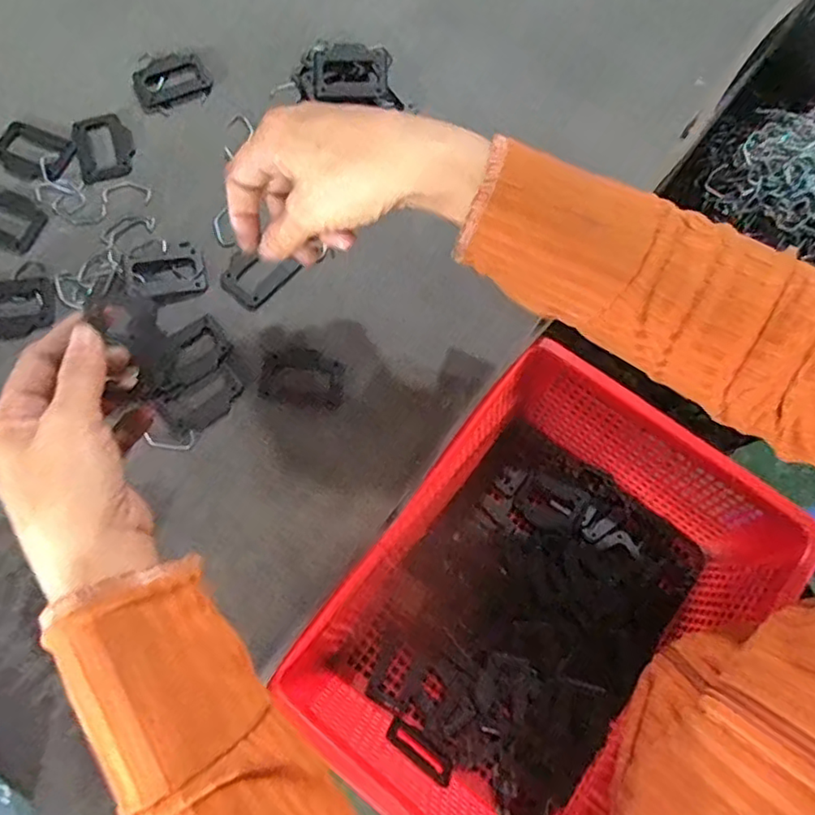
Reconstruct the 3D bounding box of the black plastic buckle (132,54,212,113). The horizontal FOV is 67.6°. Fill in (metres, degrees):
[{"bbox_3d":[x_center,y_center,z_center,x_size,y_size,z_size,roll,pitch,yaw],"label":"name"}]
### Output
[{"bbox_3d":[-0.172,-0.238,0.444,0.053,0.004,0.042,-28,76,-9],"label":"black plastic buckle"}]

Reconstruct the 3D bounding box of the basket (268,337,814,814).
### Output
[{"bbox_3d":[0.087,0.134,0.417,0.212,0.106,0.291,40,77,10],"label":"basket"}]

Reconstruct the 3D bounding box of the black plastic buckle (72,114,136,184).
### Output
[{"bbox_3d":[-0.213,-0.183,0.426,0.039,0.004,0.051,-19,75,-7],"label":"black plastic buckle"}]

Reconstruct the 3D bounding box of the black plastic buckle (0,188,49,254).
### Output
[{"bbox_3d":[-0.272,-0.128,0.410,0.054,0.004,0.040,20,74,5],"label":"black plastic buckle"}]

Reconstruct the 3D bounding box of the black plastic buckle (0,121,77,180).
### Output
[{"bbox_3d":[-0.262,-0.178,0.423,0.056,0.004,0.037,21,74,5],"label":"black plastic buckle"}]

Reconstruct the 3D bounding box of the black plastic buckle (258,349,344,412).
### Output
[{"bbox_3d":[-0.067,-0.019,0.390,0.051,0.004,0.036,8,74,1],"label":"black plastic buckle"}]

